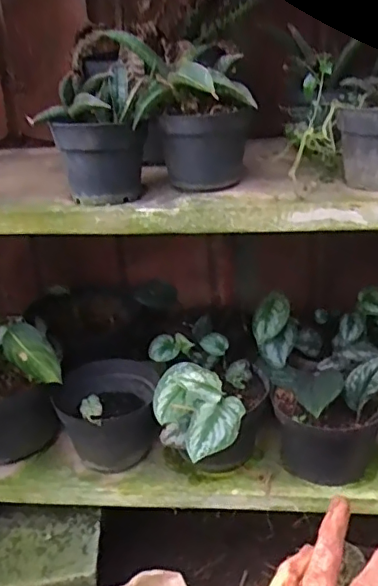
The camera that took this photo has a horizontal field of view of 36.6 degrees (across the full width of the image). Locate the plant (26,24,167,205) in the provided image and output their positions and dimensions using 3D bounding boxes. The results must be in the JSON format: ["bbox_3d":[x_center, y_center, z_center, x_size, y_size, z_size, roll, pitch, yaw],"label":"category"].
[{"bbox_3d":[-0.103,-0.216,0.716,0.155,0.179,0.128,-8,26,-4],"label":"plant"}]

